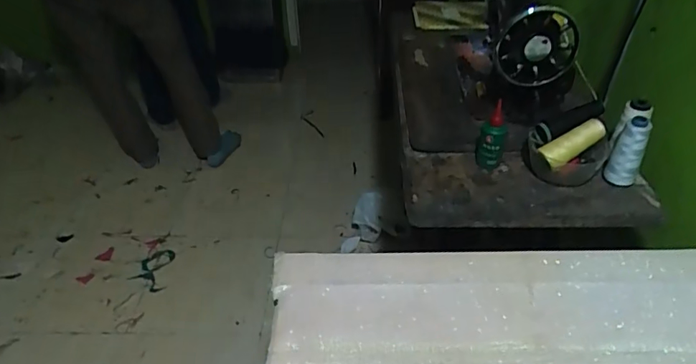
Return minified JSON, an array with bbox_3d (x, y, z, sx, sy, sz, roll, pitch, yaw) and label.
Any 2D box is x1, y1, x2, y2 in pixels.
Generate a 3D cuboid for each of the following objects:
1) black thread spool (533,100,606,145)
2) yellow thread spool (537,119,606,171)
[{"bbox_3d":[0.353,-0.098,0.803,0.127,0.032,0.035,-25,40,-4],"label":"black thread spool"},{"bbox_3d":[0.354,-0.061,0.790,0.103,0.032,0.034,-31,40,1],"label":"yellow thread spool"}]

